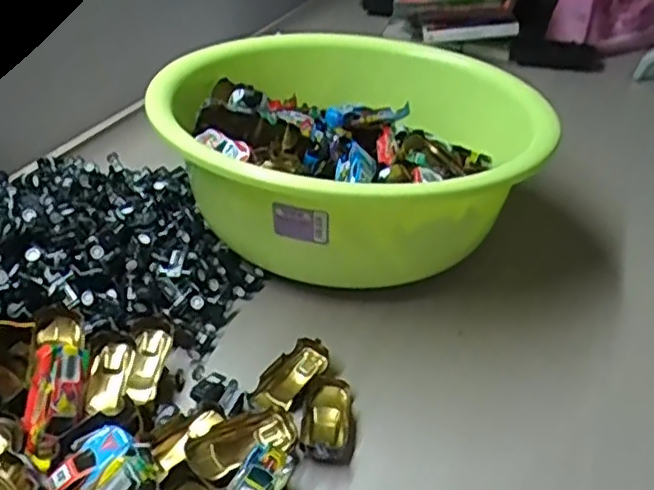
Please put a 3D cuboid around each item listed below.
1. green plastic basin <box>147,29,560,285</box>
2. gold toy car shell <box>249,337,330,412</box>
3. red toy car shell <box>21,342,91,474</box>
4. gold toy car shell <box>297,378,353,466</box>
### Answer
[{"bbox_3d":[0.027,-0.070,0.579,0.283,0.132,0.293,3,35,-2],"label":"green plastic basin"},{"bbox_3d":[-0.026,0.089,0.450,0.032,0.020,0.064,25,40,27],"label":"gold toy car shell"},{"bbox_3d":[-0.144,0.084,0.354,0.025,0.014,0.061,6,72,3],"label":"red toy car shell"},{"bbox_3d":[0.000,0.108,0.423,0.032,0.017,0.067,5,35,1],"label":"gold toy car shell"}]

